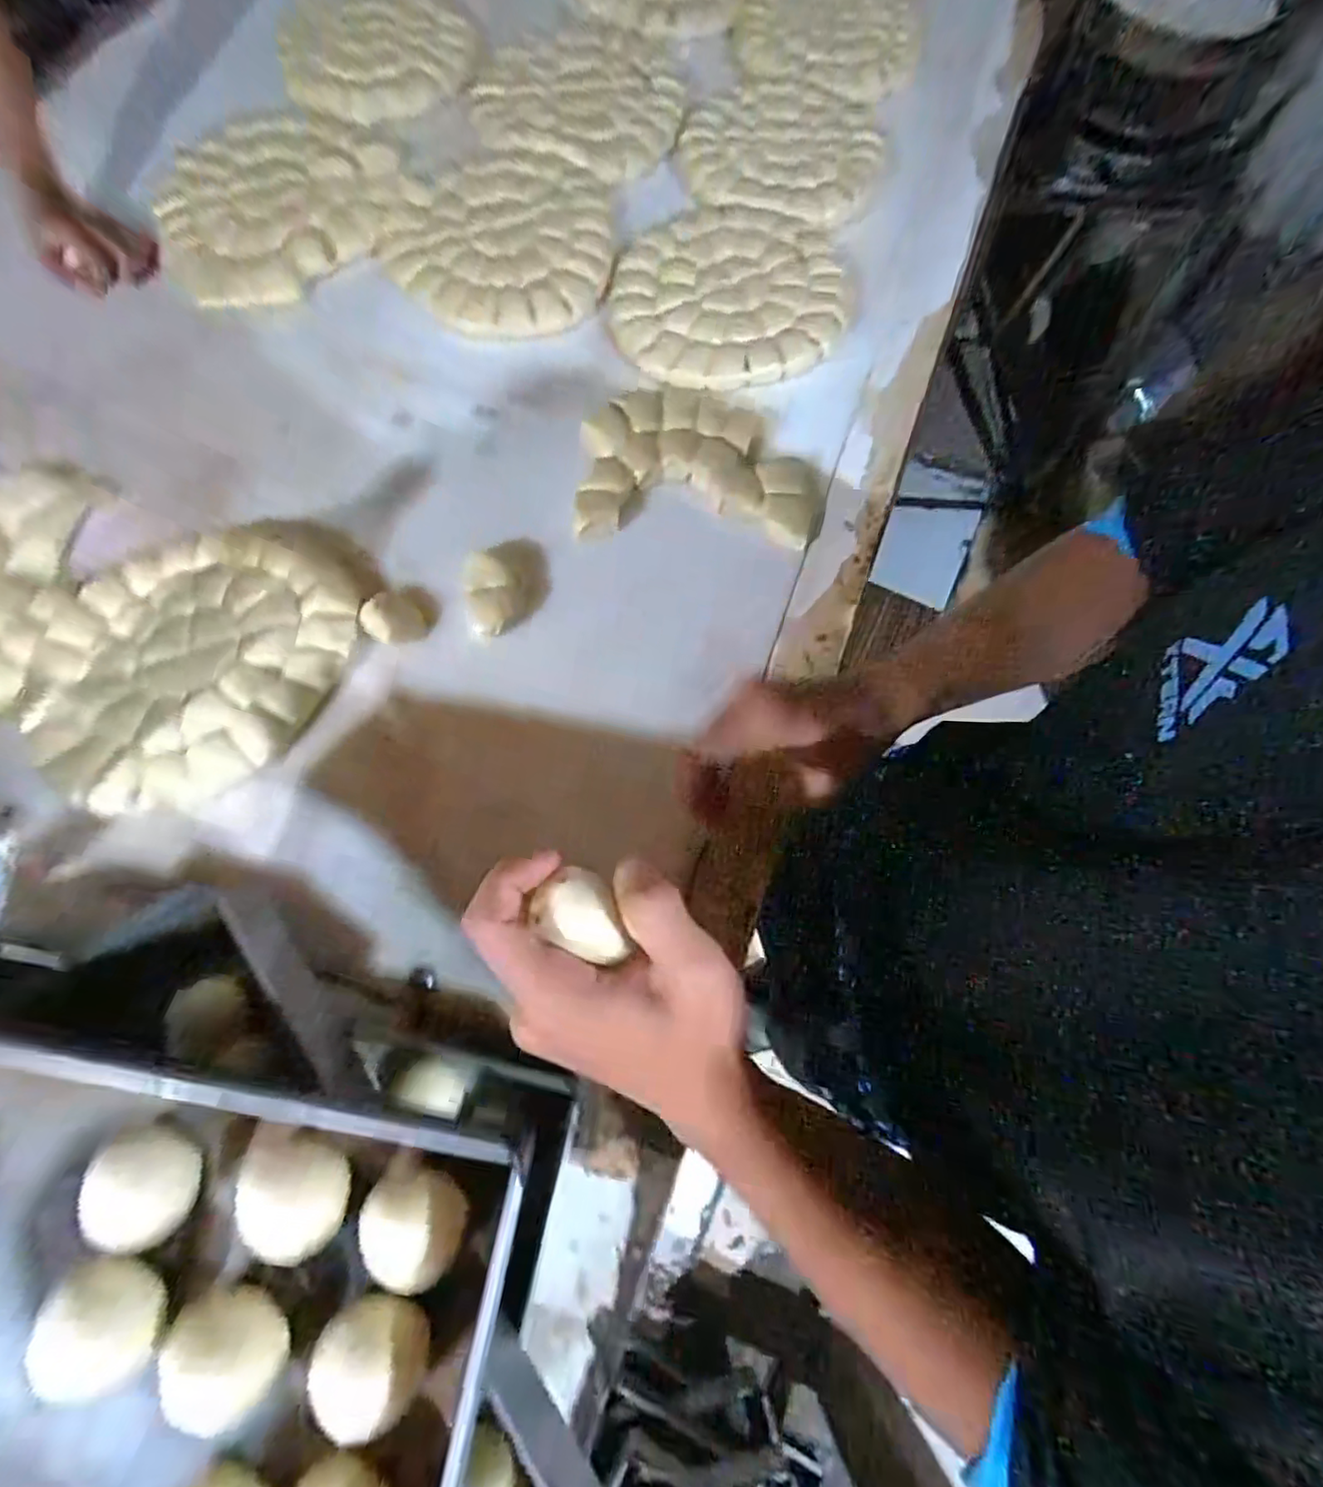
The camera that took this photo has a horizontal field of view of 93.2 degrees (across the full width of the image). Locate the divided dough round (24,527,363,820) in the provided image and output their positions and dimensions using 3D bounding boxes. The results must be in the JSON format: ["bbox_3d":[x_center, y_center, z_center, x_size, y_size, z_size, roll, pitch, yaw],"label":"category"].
[{"bbox_3d":[-0.416,-0.075,0.547,0.236,0.027,0.264,26,71,6],"label":"divided dough round"}]

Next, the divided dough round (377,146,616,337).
[{"bbox_3d":[-0.194,-0.601,0.736,0.266,0.026,0.294,-4,71,-4],"label":"divided dough round"}]

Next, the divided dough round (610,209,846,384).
[{"bbox_3d":[0.082,-0.523,0.723,0.278,0.025,0.258,1,71,-2],"label":"divided dough round"}]

